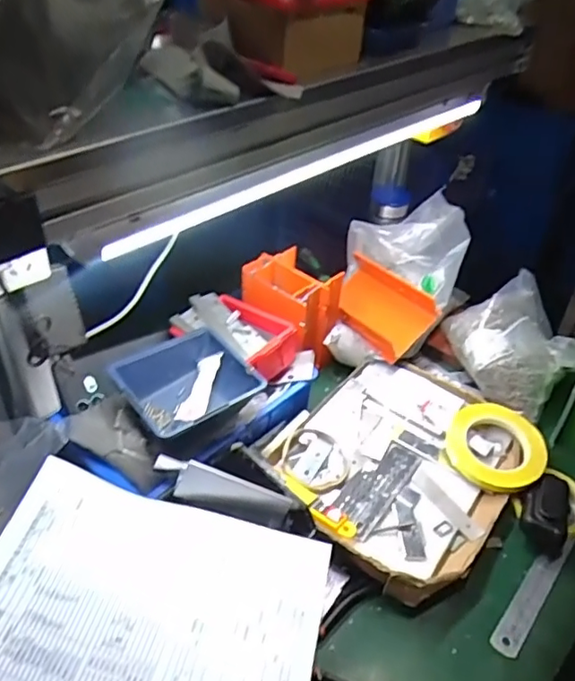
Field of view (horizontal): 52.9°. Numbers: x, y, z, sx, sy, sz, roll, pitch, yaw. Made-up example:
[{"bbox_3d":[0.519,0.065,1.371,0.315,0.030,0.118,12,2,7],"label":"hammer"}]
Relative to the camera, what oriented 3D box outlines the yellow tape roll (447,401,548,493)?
[{"bbox_3d":[0.271,0.136,0.754,0.118,0.034,0.127,6,39,3],"label":"yellow tape roll"}]

